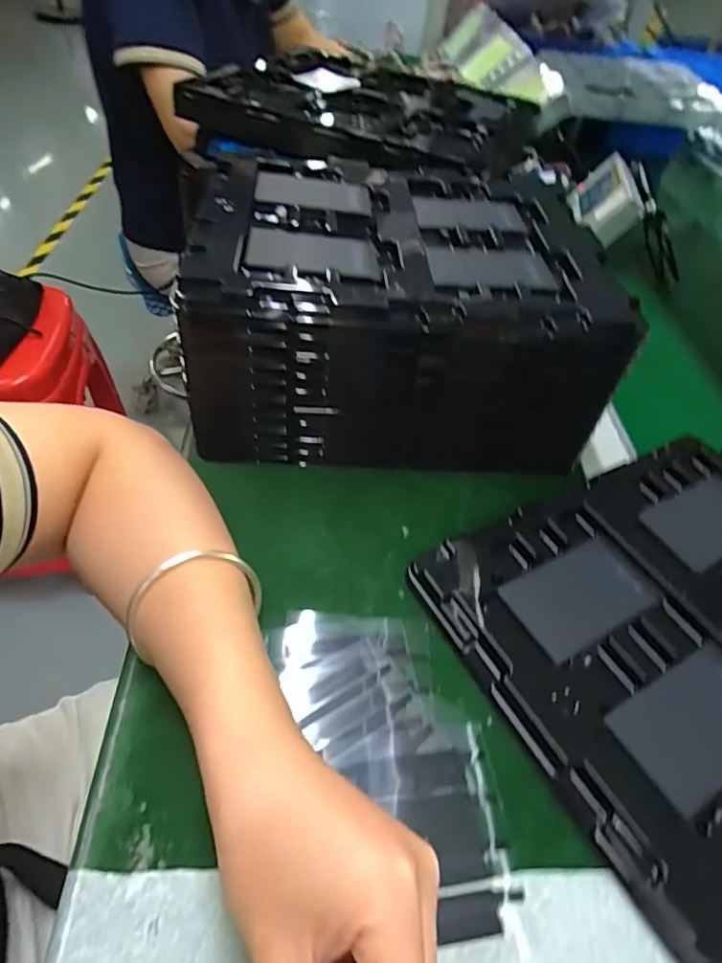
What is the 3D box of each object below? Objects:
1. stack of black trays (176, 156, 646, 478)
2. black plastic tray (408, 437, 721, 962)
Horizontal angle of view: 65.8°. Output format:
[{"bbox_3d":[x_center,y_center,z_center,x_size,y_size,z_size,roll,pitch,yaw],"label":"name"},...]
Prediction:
[{"bbox_3d":[0.022,-0.135,0.431,0.264,0.128,0.222,1,49,-7],"label":"stack of black trays"},{"bbox_3d":[0.193,0.082,0.330,0.261,0.019,0.214,-20,54,-23],"label":"black plastic tray"}]

